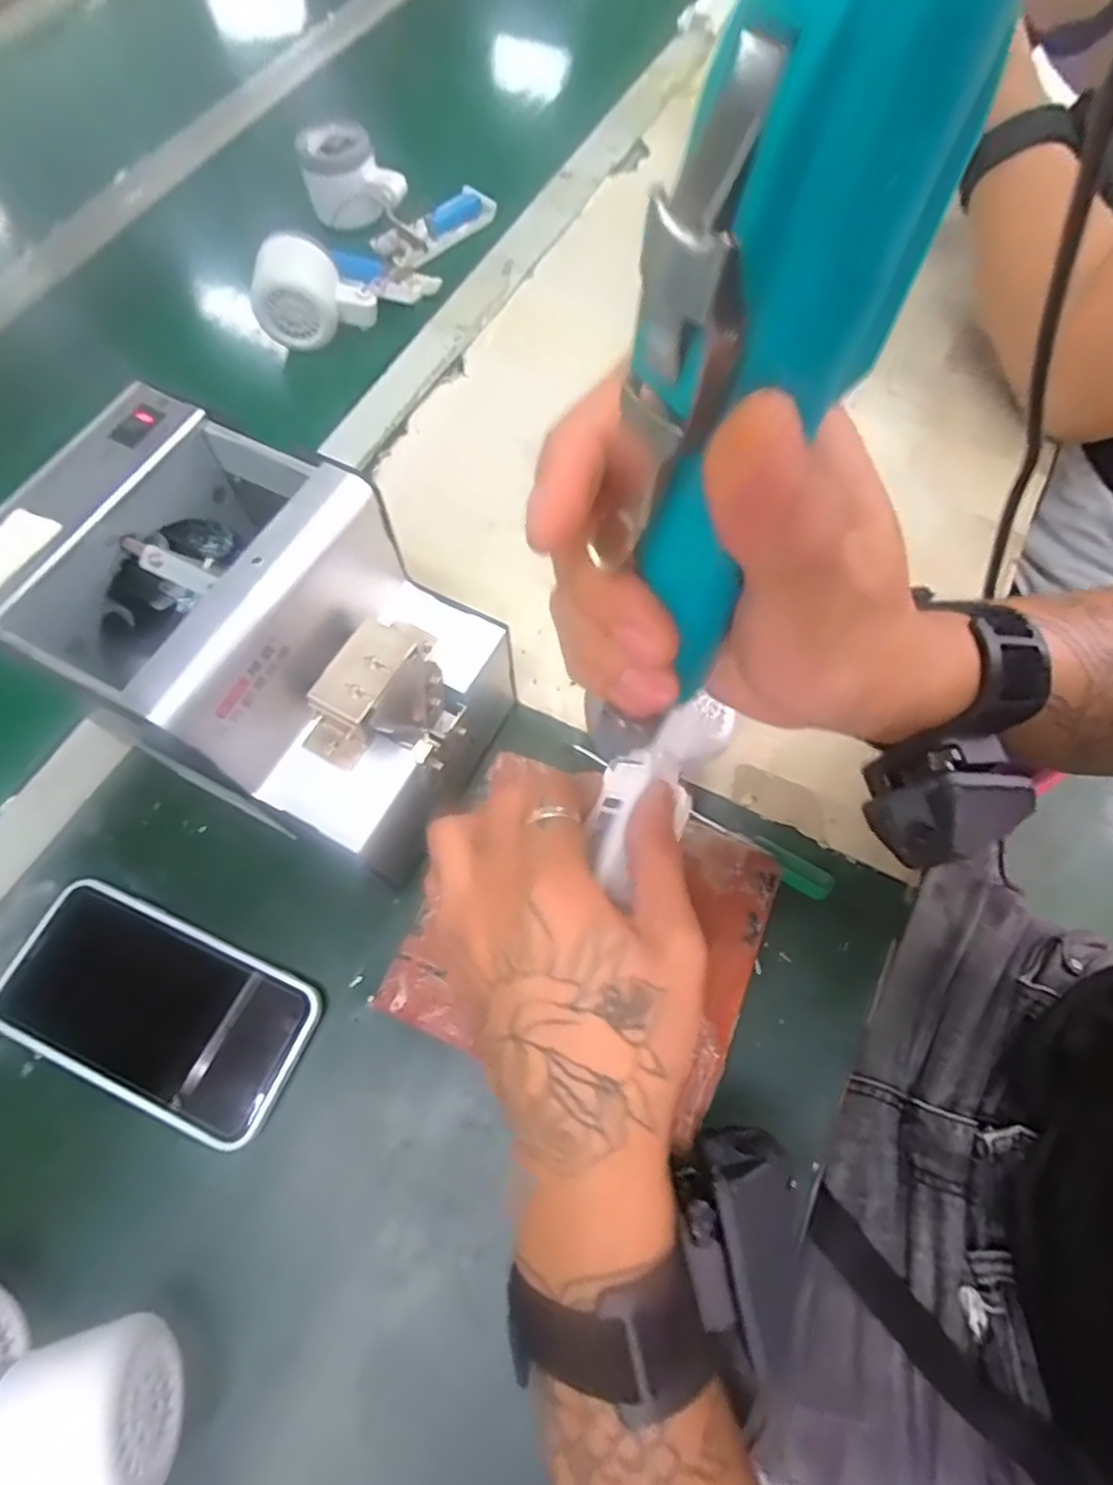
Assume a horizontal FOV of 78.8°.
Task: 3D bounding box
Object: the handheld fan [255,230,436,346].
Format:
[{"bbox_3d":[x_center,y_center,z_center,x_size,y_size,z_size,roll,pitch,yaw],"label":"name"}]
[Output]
[{"bbox_3d":[-0.164,-0.348,0.503,0.132,0.047,0.066,-31,69,-12],"label":"handheld fan"}]

